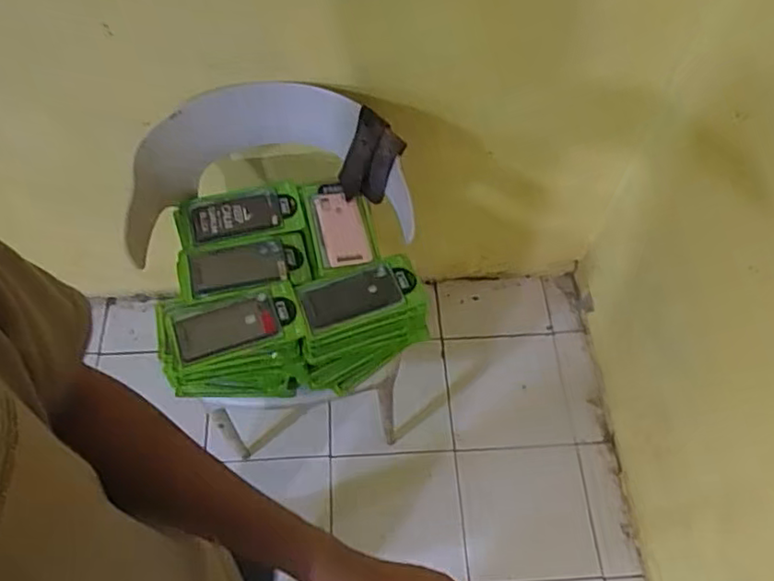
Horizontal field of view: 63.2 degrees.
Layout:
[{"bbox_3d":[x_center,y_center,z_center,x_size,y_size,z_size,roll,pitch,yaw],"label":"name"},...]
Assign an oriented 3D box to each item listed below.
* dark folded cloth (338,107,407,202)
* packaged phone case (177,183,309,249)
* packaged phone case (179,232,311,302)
[{"bbox_3d":[-0.029,-0.226,1.106,0.093,0.169,0.019,35,45,9],"label":"dark folded cloth"},{"bbox_3d":[-0.261,-0.133,1.120,0.212,0.024,0.111,-13,62,-7],"label":"packaged phone case"},{"bbox_3d":[-0.243,-0.039,1.067,0.212,0.024,0.102,-11,62,-6],"label":"packaged phone case"}]

